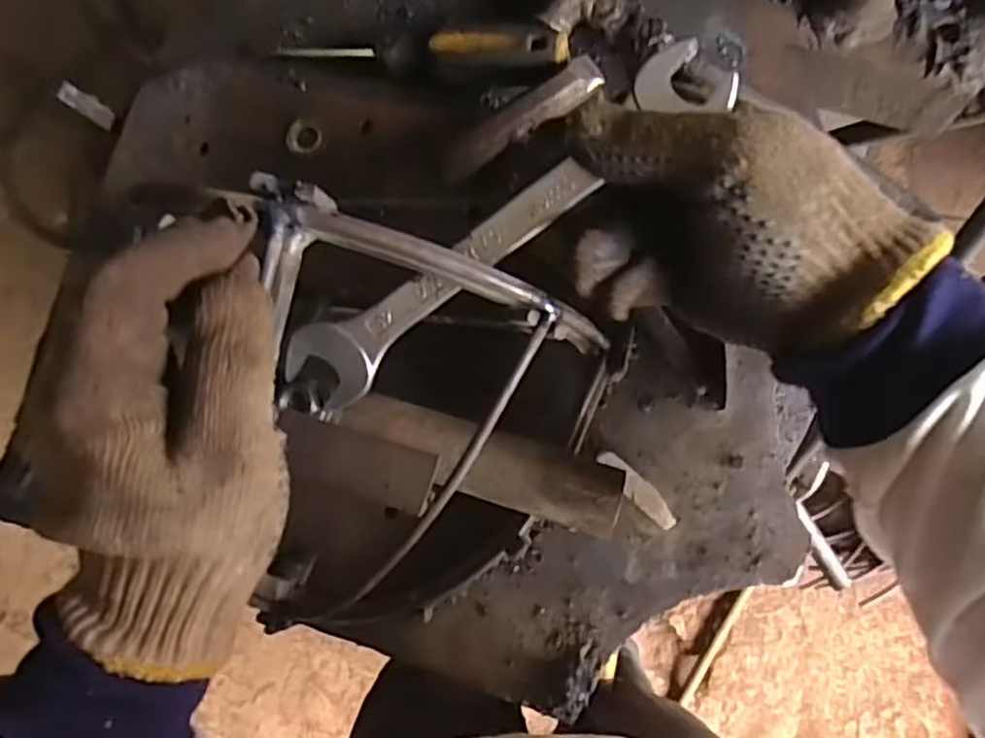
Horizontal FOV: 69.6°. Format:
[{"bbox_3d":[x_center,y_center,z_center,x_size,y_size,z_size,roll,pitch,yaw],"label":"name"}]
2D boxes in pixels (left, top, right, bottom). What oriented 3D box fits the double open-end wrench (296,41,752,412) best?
[{"bbox_3d":[-0.001,-0.055,0.292,0.211,0.007,0.036,-37,84,14],"label":"double open-end wrench"}]

